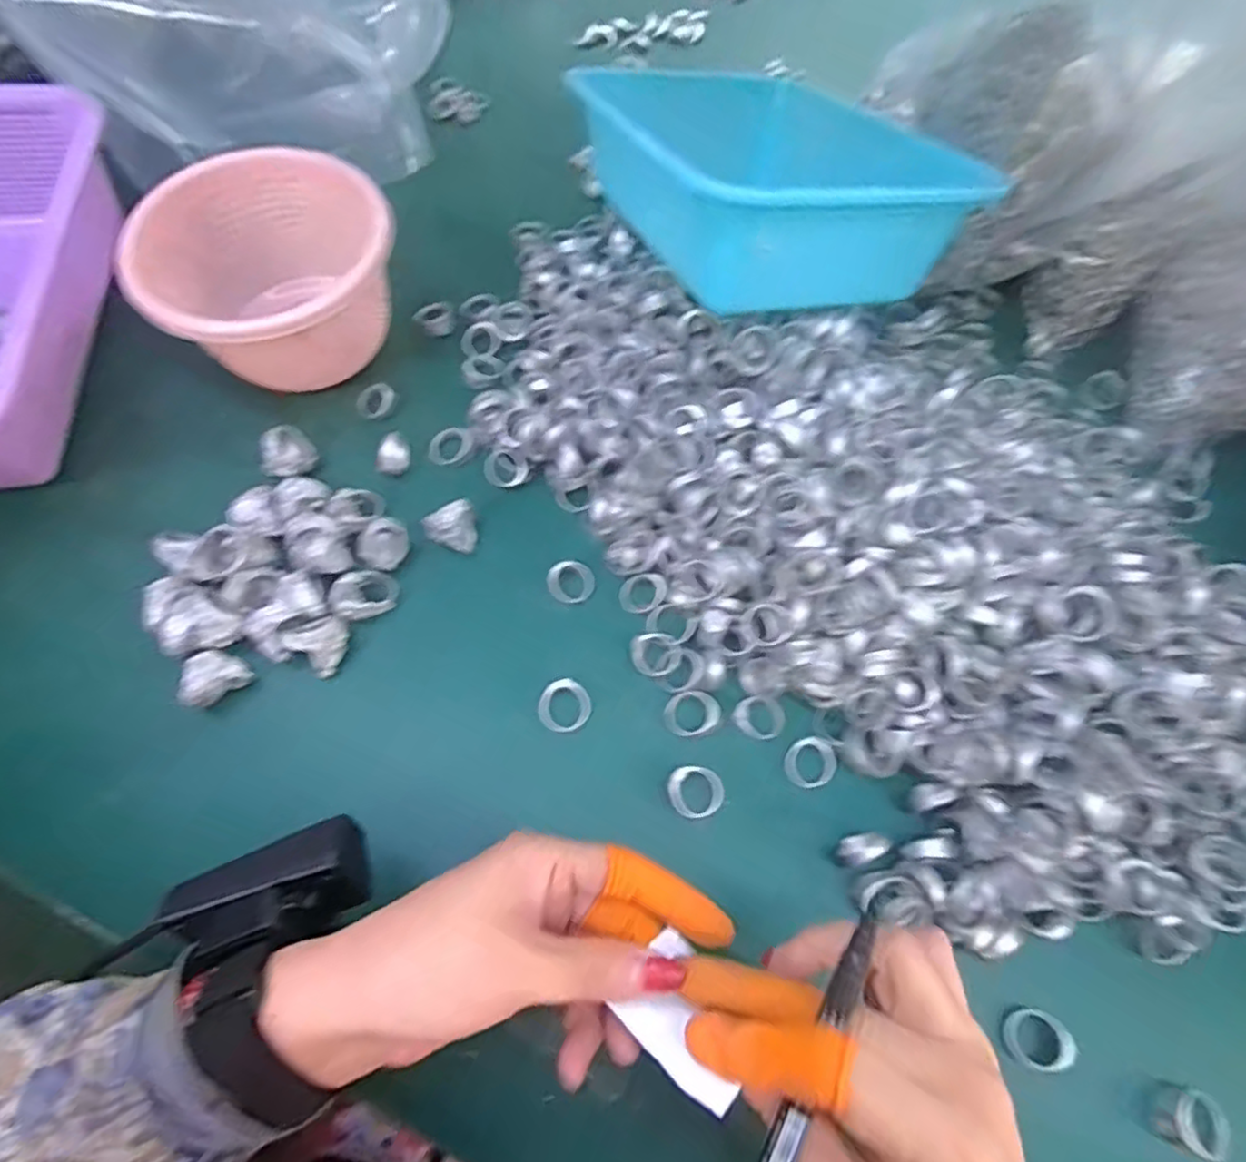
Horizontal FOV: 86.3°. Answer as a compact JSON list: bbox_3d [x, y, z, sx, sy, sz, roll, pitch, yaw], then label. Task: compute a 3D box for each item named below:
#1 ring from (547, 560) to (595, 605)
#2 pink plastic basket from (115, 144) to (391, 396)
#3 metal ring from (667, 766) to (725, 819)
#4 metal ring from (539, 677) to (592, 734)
[{"bbox_3d":[-0.031,0.000,0.394,0.027,0.013,0.024,-20,68,-9],"label":"ring"},{"bbox_3d":[-0.214,-0.184,0.423,0.139,0.092,0.129,0,67,0],"label":"pink plastic basket"},{"bbox_3d":[0.038,0.110,0.347,0.029,0.009,0.025,1,67,0],"label":"metal ring"},{"bbox_3d":[-0.032,0.069,0.365,0.027,0.010,0.028,0,67,0],"label":"metal ring"}]

